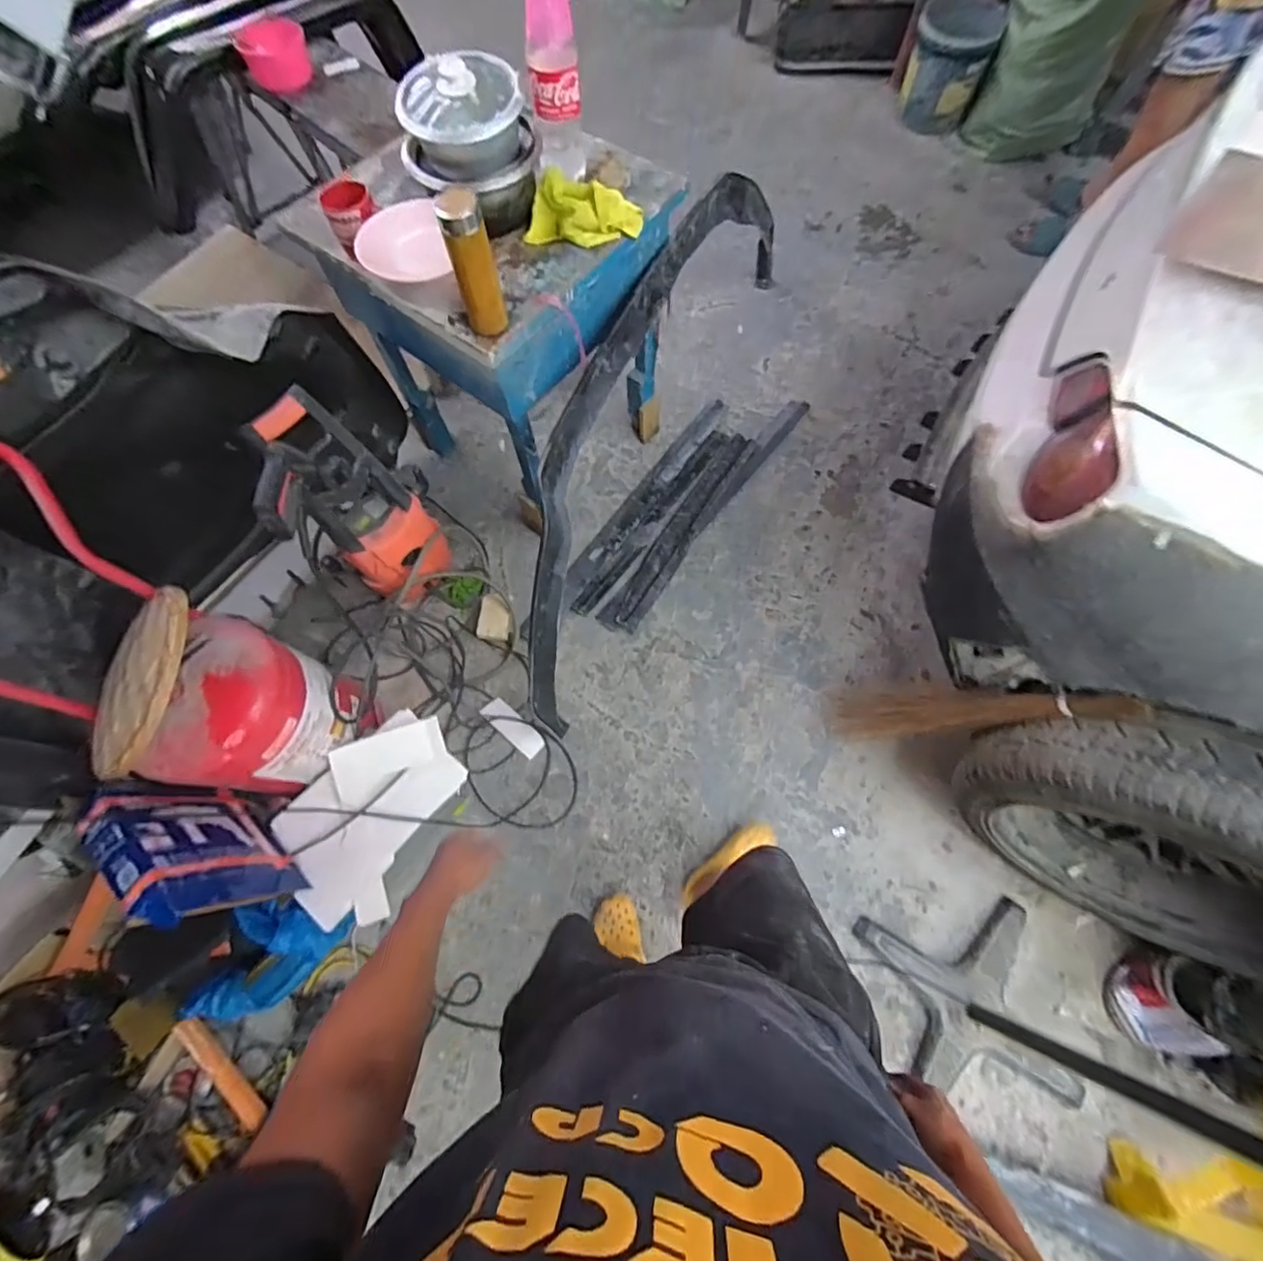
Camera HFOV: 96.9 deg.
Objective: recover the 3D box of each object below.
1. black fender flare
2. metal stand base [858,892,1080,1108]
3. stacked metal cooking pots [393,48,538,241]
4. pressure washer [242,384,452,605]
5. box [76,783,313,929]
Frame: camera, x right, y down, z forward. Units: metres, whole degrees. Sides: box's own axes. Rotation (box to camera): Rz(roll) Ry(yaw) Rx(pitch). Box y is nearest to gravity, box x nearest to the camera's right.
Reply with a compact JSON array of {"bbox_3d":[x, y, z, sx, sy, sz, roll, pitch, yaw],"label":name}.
[{"bbox_3d":[0.063,-0.623,1.470,0.170,0.510,1.761,20,71,9],"label":"black fender flare"},{"bbox_3d":[0.756,0.853,1.265,0.404,0.063,0.398,-5,71,1],"label":"metal stand base"},{"bbox_3d":[-0.294,-0.911,1.048,0.214,0.197,0.198,-1,69,2],"label":"stacked metal cooking pots"},{"bbox_3d":[-0.592,-0.253,1.310,0.268,0.689,0.253,-41,73,-13],"label":"pressure washer"},{"bbox_3d":[-0.829,0.413,1.070,0.302,0.305,0.093,39,88,25],"label":"box"}]

